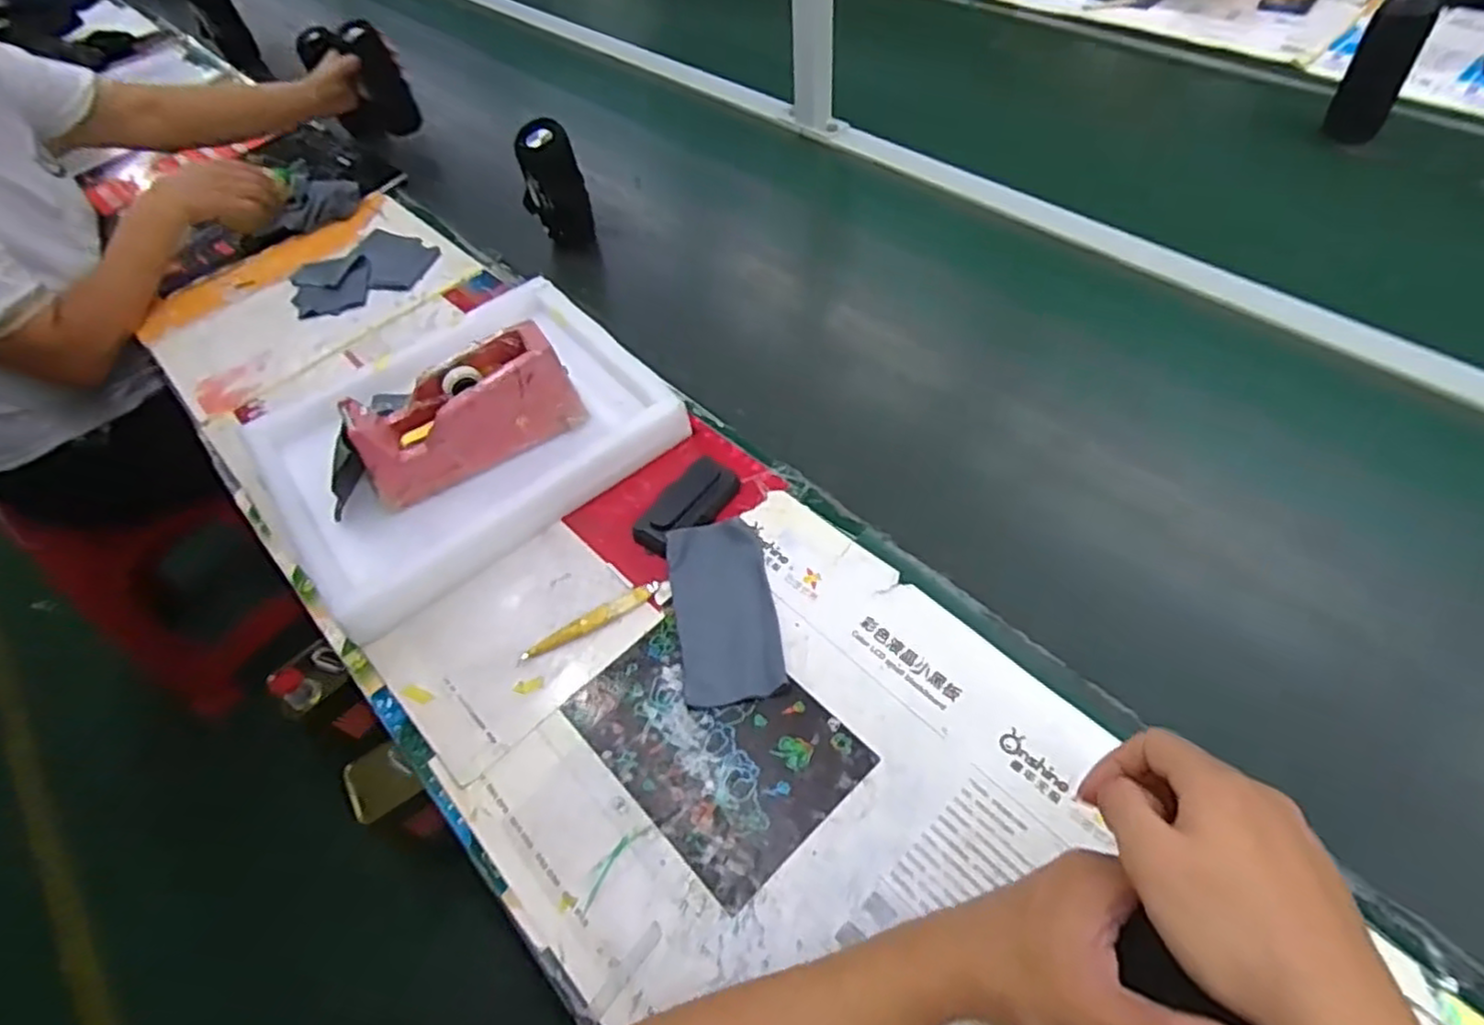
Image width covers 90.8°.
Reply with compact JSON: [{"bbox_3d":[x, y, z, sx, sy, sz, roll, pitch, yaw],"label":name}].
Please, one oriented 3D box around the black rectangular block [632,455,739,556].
[{"bbox_3d":[-0.049,-0.006,0.658,0.047,0.033,0.106,33,62,26],"label":"black rectangular block"}]

